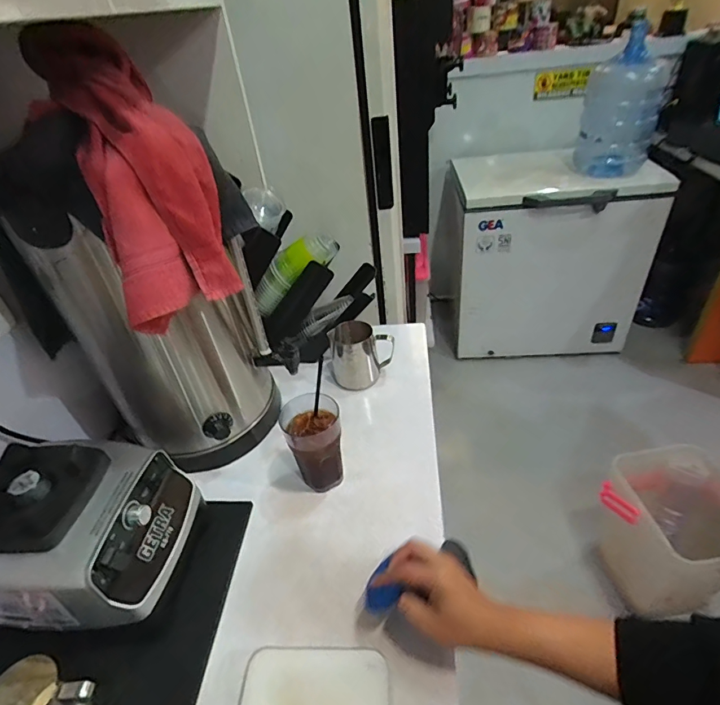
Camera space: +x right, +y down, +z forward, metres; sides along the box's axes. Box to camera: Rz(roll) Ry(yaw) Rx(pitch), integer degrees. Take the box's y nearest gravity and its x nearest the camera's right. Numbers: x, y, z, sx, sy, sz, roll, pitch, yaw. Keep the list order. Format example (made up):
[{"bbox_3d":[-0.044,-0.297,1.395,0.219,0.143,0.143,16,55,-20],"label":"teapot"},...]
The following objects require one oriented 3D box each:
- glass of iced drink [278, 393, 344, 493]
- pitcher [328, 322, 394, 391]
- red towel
[{"bbox_3d":[-0.068,0.144,0.673,0.081,0.165,0.083,-8,38,-5],"label":"glass of iced drink"},{"bbox_3d":[0.000,0.000,0.857,0.106,0.115,0.079,-22,41,-21],"label":"pitcher"},{"bbox_3d":[-0.254,-0.212,0.508,0.144,0.346,0.097,-23,-2,-23],"label":"red towel"}]

